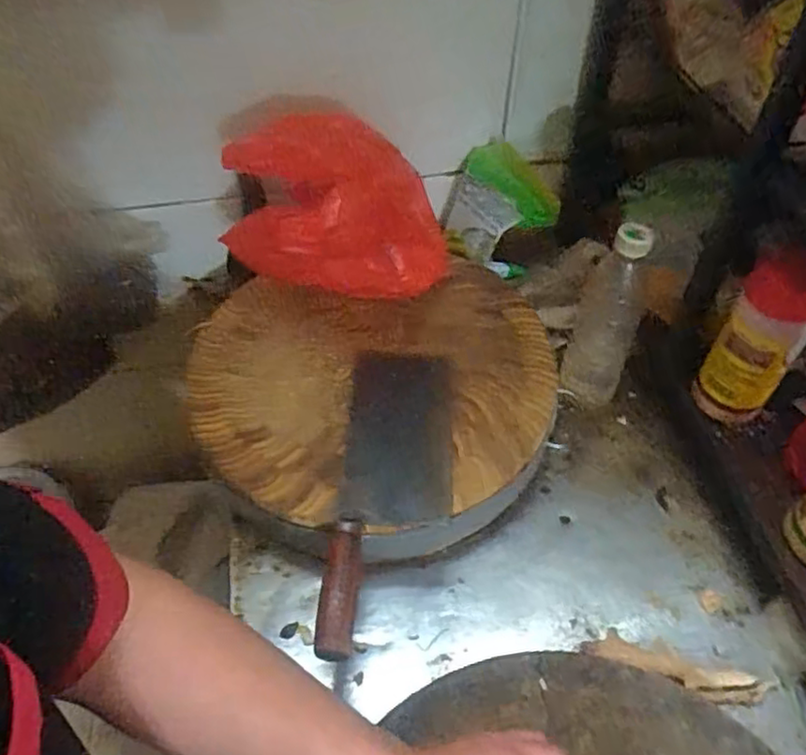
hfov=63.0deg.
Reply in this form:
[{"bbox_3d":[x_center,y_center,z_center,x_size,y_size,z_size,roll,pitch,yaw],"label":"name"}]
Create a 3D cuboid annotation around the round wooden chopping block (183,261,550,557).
[{"bbox_3d":[-0.033,0.025,0.710,0.382,0.071,0.327,-4,50,-3],"label":"round wooden chopping block"}]

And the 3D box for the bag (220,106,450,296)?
[{"bbox_3d":[-0.065,-0.138,0.667,0.210,0.216,0.119,-10,51,-7],"label":"bag"}]

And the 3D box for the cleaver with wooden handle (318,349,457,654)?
[{"bbox_3d":[-0.006,0.093,0.601,0.102,0.032,0.314,2,50,3],"label":"cleaver with wooden handle"}]

